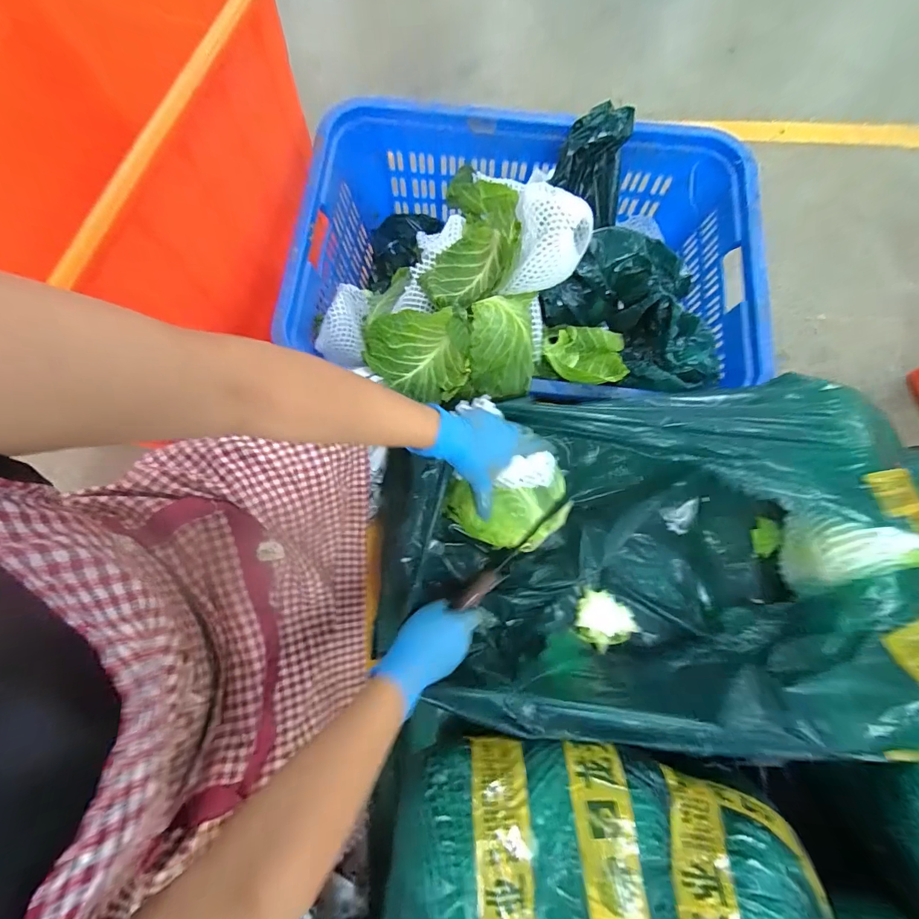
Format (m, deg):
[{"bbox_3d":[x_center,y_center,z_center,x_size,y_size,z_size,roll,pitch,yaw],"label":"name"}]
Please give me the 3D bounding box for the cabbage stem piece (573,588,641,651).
[{"bbox_3d":[0.191,0.215,0.545,0.073,0.018,0.068,36,79,8],"label":"cabbage stem piece"}]

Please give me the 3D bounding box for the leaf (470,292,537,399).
[{"bbox_3d":[0.061,-0.169,0.601,0.091,0.050,0.152,-1,77,0],"label":"leaf"}]

